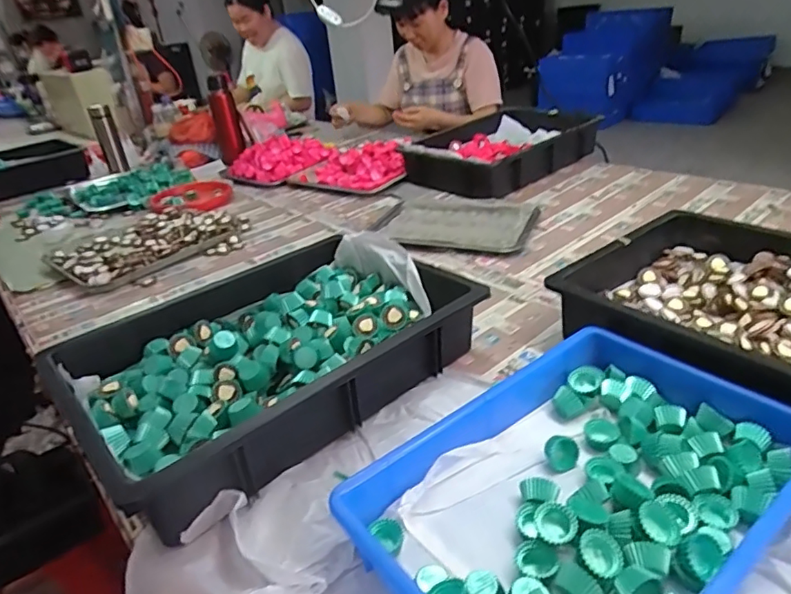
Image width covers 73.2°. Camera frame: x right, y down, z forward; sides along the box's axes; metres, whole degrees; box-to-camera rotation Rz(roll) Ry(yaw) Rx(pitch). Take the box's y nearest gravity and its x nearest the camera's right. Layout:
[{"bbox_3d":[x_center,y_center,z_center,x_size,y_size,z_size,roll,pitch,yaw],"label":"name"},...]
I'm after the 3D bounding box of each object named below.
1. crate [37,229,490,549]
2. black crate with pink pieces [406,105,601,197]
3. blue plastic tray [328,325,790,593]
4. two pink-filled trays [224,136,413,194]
[{"bbox_3d":[-0.147,0.058,0.660,0.448,0.096,0.328,-29,38,-32],"label":"crate"},{"bbox_3d":[0.268,-0.362,1.327,0.434,0.118,0.314,-28,36,-35],"label":"black crate with pink pieces"},{"bbox_3d":[0.160,0.159,0.449,0.358,0.061,0.242,-26,37,-29],"label":"blue plastic tray"},{"bbox_3d":[-0.194,-0.392,1.494,0.549,0.093,0.296,11,36,26],"label":"two pink-filled trays"}]

